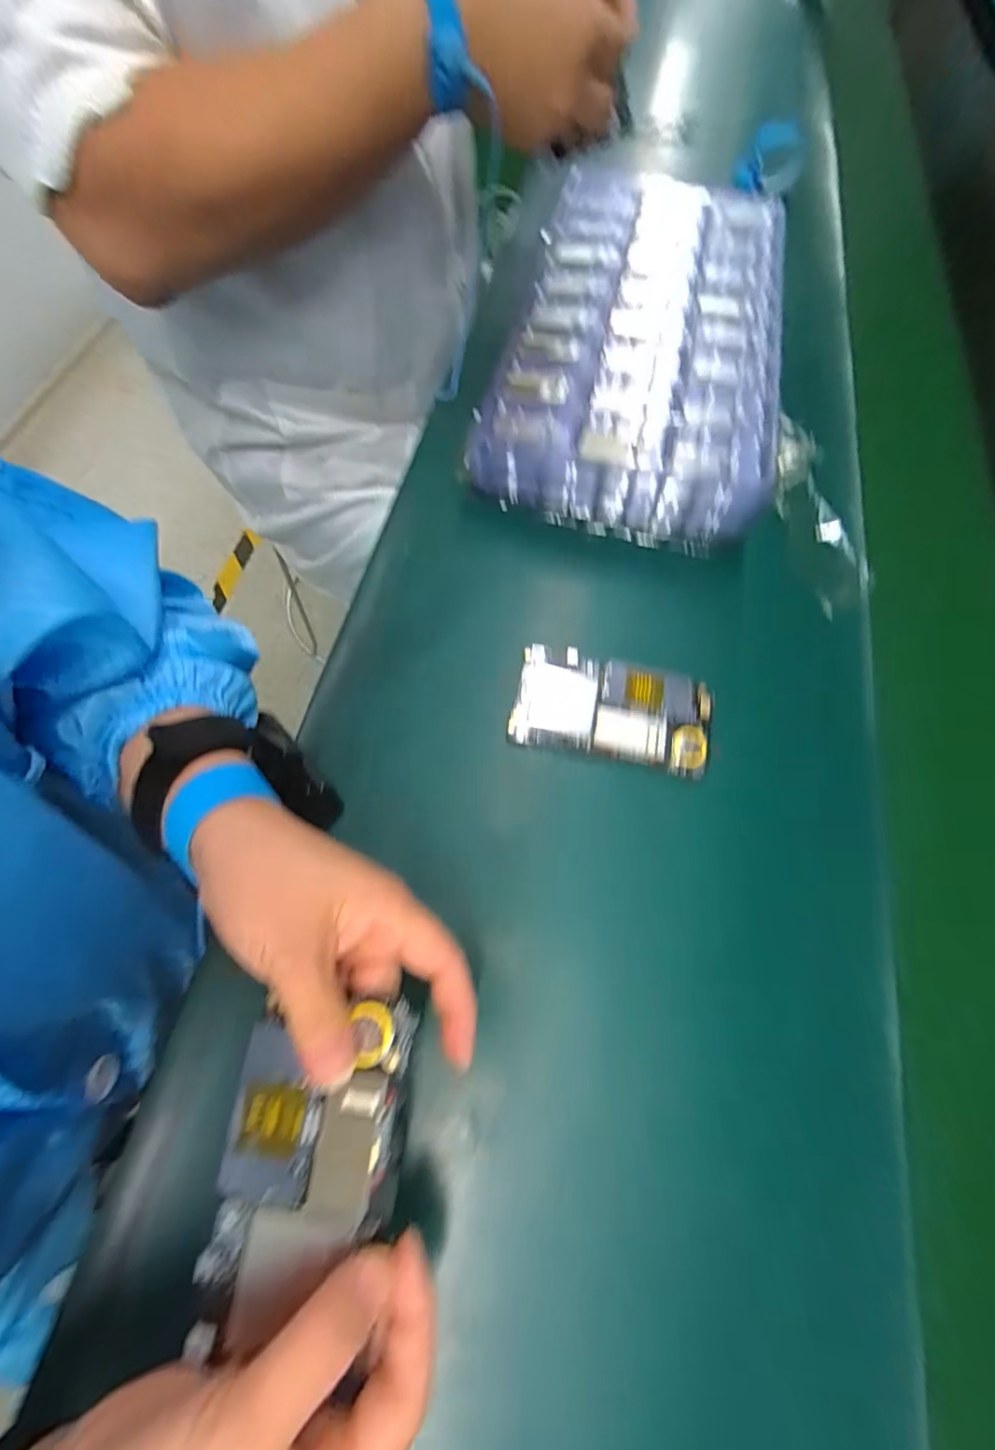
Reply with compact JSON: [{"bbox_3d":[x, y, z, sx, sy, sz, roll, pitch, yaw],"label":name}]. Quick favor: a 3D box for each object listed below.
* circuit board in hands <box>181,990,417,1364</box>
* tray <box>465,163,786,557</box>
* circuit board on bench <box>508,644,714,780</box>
[{"bbox_3d":[-0.072,0.166,0.207,0.065,0.016,0.112,7,67,0],"label":"circuit board in hands"},{"bbox_3d":[0.125,-0.334,0.466,0.207,0.063,0.405,15,66,1],"label":"tray"},{"bbox_3d":[0.075,-0.011,0.349,0.124,0.012,0.068,11,67,1],"label":"circuit board on bench"}]

